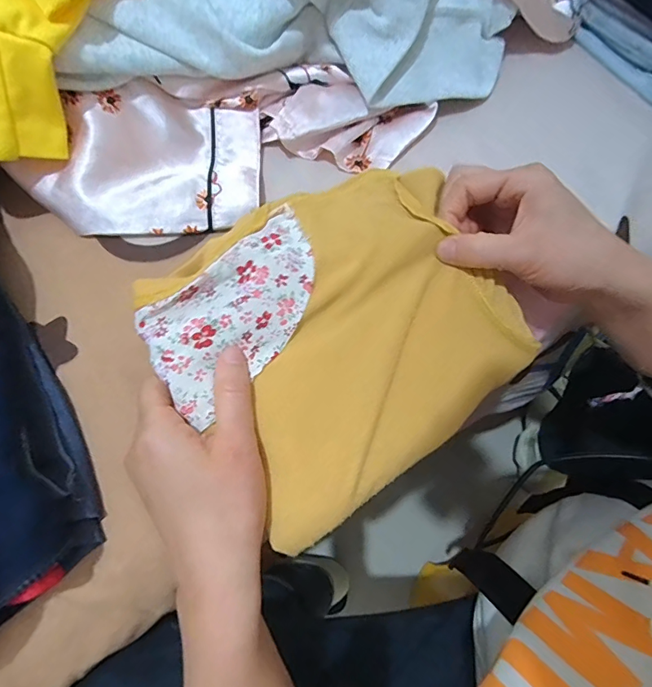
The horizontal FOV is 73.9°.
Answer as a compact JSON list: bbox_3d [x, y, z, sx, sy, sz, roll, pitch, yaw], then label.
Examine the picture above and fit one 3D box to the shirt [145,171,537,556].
[{"bbox_3d":[0.011,-0.010,0.277,0.210,0.051,0.179,-34,75,-12],"label":"shirt"}]

